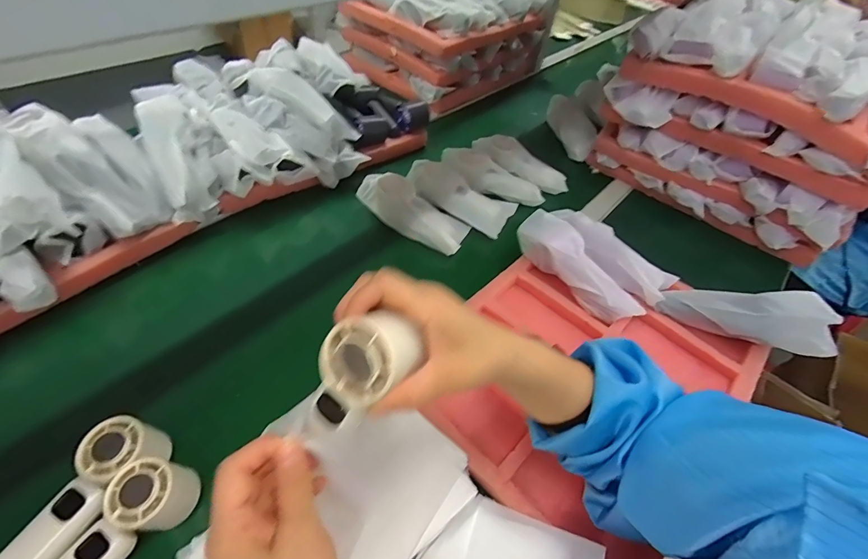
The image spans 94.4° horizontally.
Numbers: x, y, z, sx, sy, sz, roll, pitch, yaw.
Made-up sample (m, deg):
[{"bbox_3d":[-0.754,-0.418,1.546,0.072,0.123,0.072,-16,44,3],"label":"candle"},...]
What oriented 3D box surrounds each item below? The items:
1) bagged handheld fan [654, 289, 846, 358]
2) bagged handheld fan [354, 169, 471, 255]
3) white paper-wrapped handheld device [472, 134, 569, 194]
[{"bbox_3d":[0.408,0.047,0.535,0.188,0.065,0.054,11,45,26],"label":"bagged handheld fan"},{"bbox_3d":[-0.036,-0.116,0.660,0.193,0.055,0.072,25,50,15],"label":"bagged handheld fan"},{"bbox_3d":[0.168,-0.223,0.778,0.199,0.033,0.076,31,50,0],"label":"white paper-wrapped handheld device"}]

